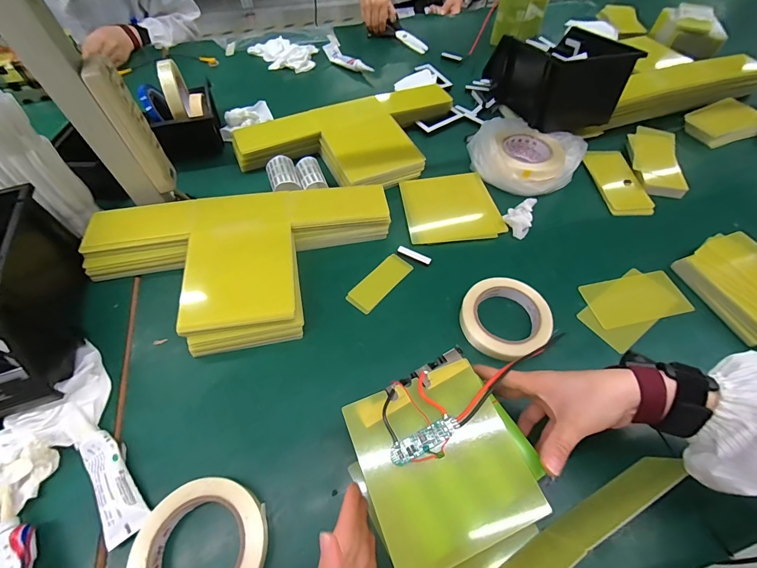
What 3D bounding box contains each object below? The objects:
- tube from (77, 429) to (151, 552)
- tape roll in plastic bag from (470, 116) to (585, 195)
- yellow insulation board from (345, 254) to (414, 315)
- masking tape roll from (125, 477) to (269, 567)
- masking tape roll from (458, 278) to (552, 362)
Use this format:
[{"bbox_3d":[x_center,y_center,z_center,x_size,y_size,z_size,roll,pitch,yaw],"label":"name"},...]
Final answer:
[{"bbox_3d":[-0.268,0.196,0.351,0.035,0.017,0.114,-34,64,-21],"label":"tube"},{"bbox_3d":[0.254,-0.230,0.612,0.173,0.066,0.148,36,63,20],"label":"tape roll in plastic bag"},{"bbox_3d":[0.001,-0.003,0.500,0.043,0.006,0.101,37,63,21],"label":"yellow insulation board"},{"bbox_3d":[-0.161,0.242,0.318,0.114,0.021,0.109,1,57,-1],"label":"masking tape roll"},{"bbox_3d":[0.165,0.043,0.457,0.111,0.029,0.108,1,57,-1],"label":"masking tape roll"}]

